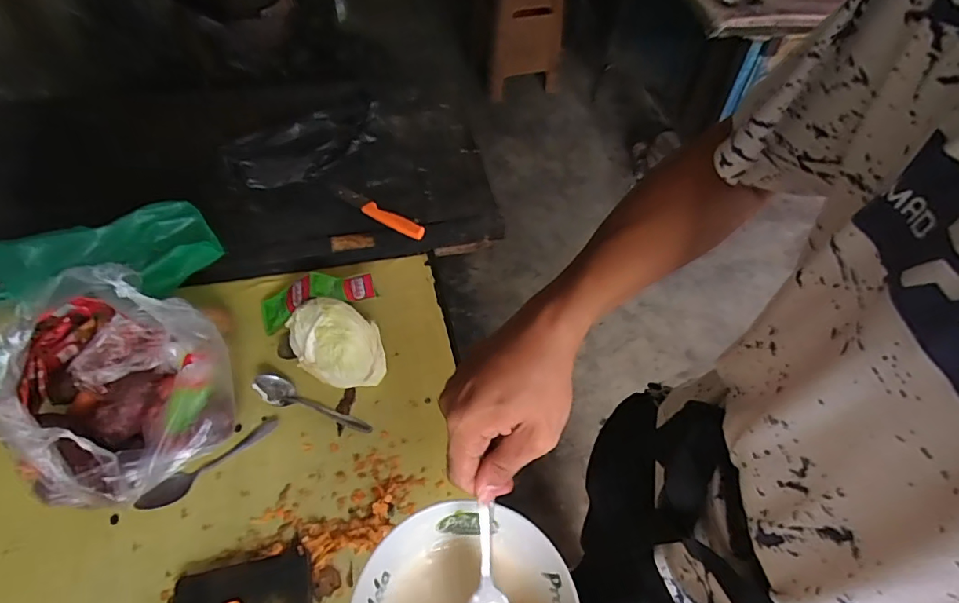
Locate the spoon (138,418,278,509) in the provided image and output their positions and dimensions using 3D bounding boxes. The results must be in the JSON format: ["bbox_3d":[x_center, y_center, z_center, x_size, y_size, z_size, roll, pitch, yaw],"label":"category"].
[{"bbox_3d":[-0.337,0.199,0.615,0.169,0.020,0.028,-36,63,-26],"label":"spoon"}]

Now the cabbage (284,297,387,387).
[{"bbox_3d":[-0.198,0.055,0.682,0.117,0.089,0.133,-26,58,-17],"label":"cabbage"}]

